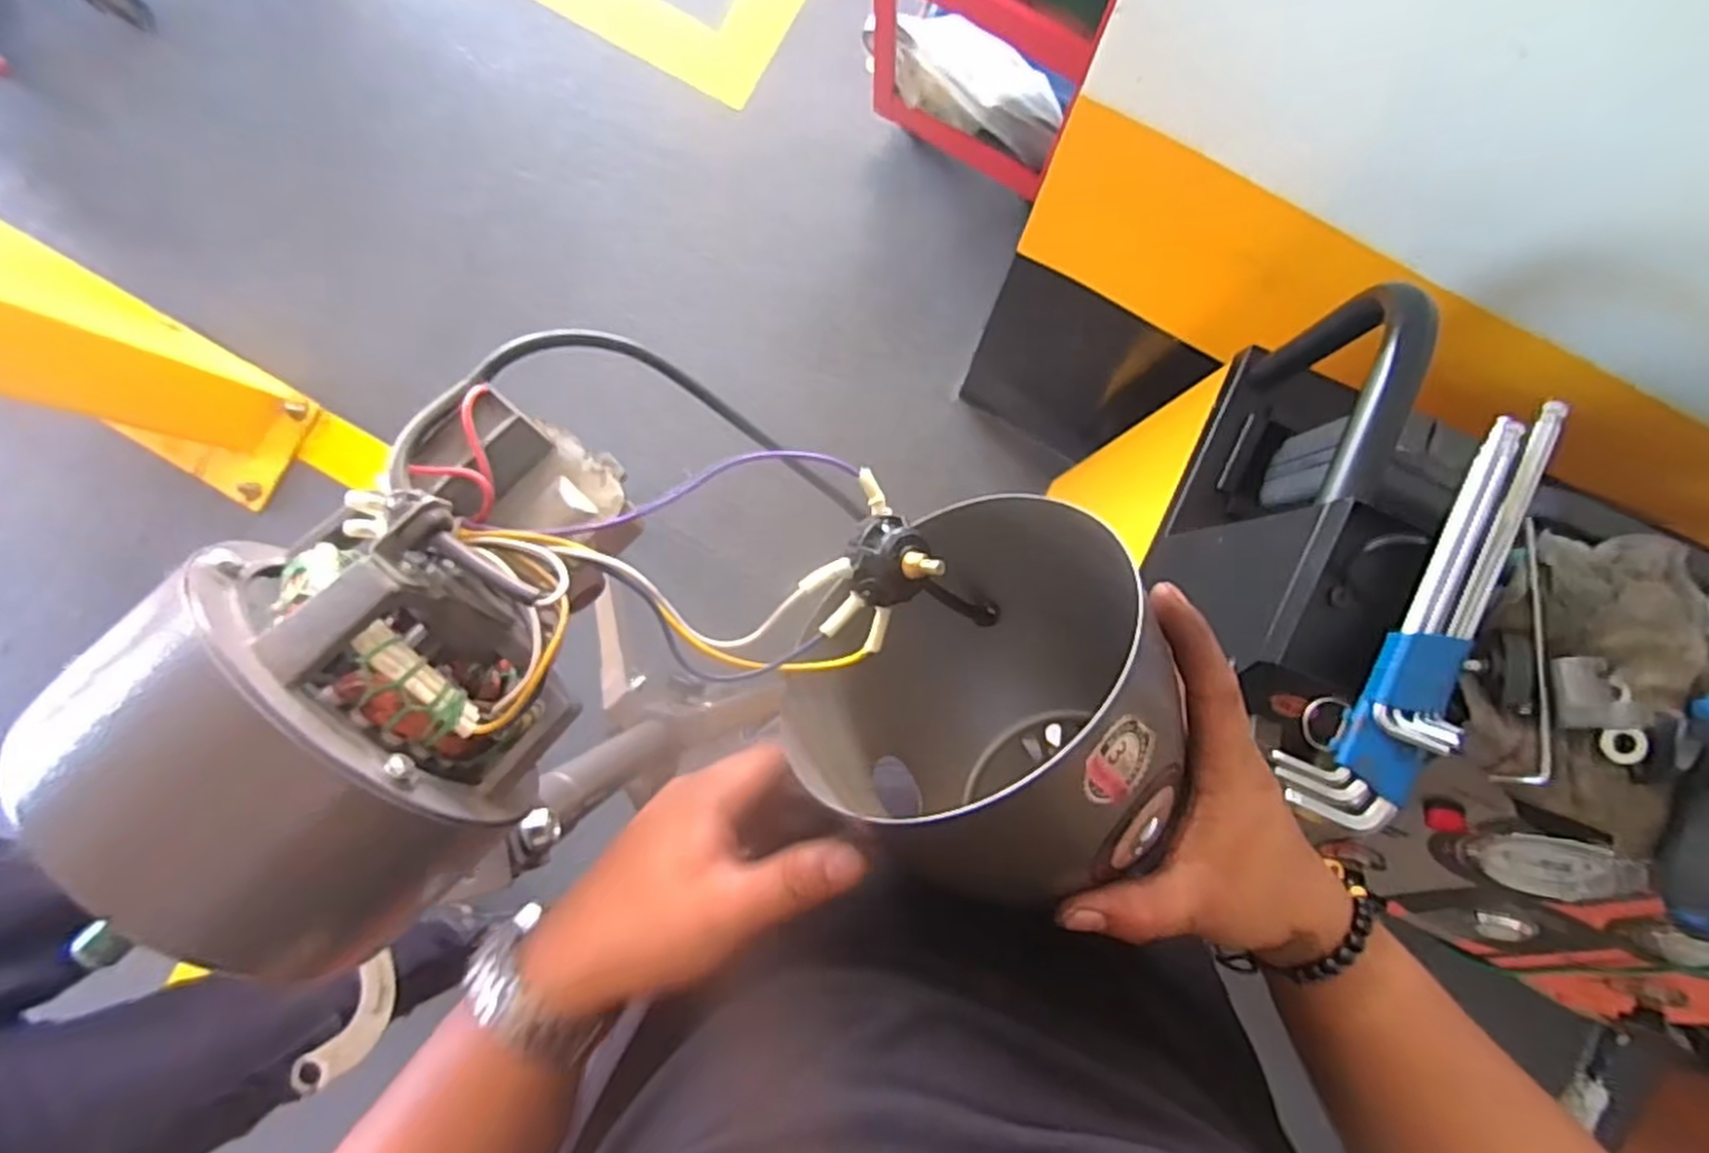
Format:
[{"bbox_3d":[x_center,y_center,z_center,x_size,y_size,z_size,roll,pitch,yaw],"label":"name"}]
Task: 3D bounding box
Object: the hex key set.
[{"bbox_3d":[0.282,0.021,0.370,0.051,0.034,0.218,32,89,2],"label":"hex key set"}]

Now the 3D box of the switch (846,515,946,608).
[{"bbox_3d":[0.014,-0.006,0.318,0.033,0.032,0.037,-26,92,-5],"label":"switch"}]

